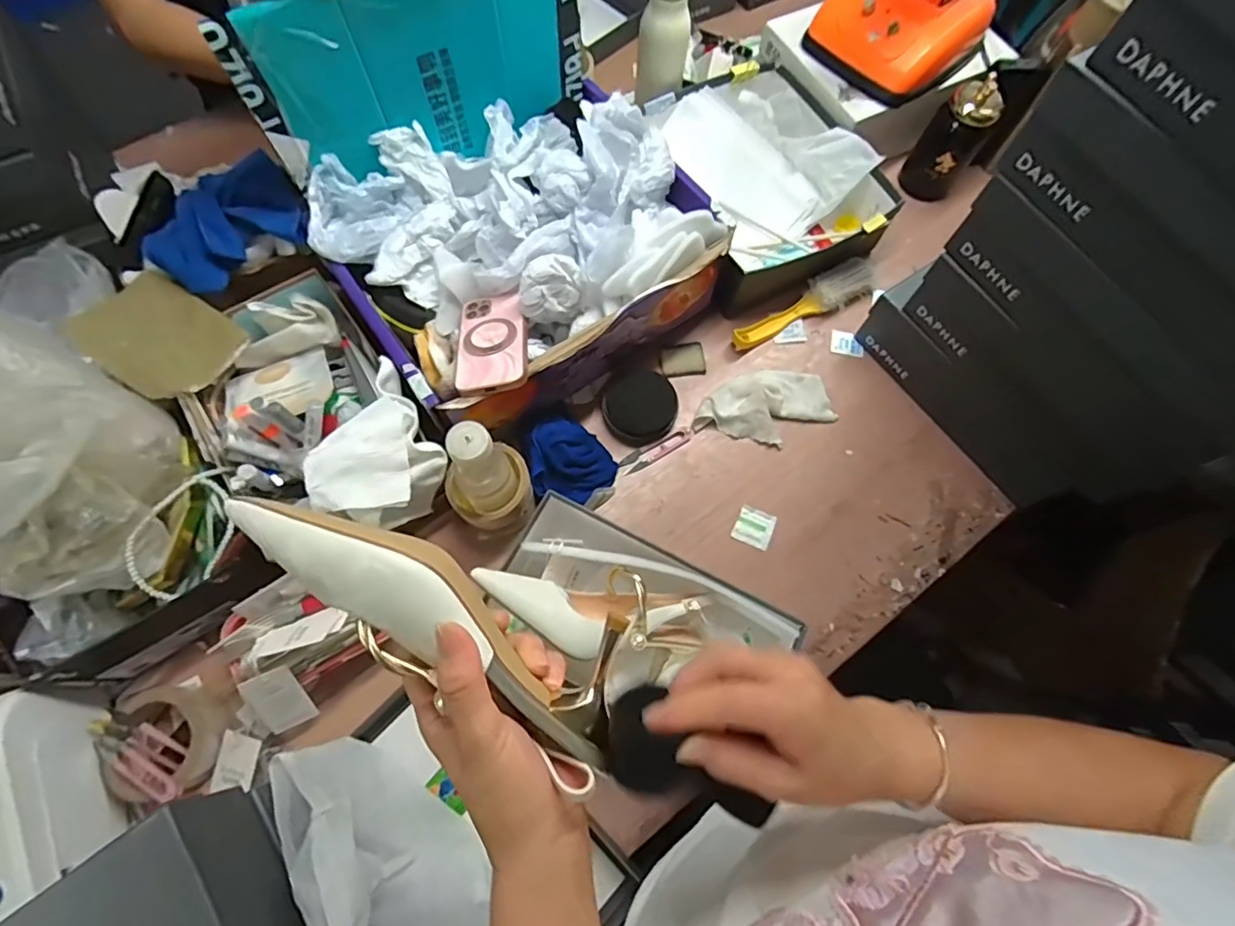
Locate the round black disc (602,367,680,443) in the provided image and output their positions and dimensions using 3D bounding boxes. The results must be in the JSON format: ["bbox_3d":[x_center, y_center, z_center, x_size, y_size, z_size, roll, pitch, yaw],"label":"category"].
[{"bbox_3d":[0.031,-0.068,0.707,0.088,0.032,0.079,-36,75,-13],"label":"round black disc"}]

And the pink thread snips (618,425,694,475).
[{"bbox_3d":[0.051,-0.016,0.714,0.101,0.006,0.023,-28,73,-11],"label":"pink thread snips"}]

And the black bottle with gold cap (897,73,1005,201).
[{"bbox_3d":[0.466,-0.447,0.797,0.077,0.158,0.072,37,73,11],"label":"black bottle with gold cap"}]

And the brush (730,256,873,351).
[{"bbox_3d":[0.249,-0.212,0.770,0.214,0.032,0.052,-27,73,-11],"label":"brush"}]

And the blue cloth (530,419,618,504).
[{"bbox_3d":[-0.052,-0.003,0.676,0.102,0.060,0.110,-1,70,-2],"label":"blue cloth"}]

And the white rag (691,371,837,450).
[{"bbox_3d":[0.192,-0.076,0.725,0.166,0.024,0.103,14,70,3],"label":"white rag"}]

